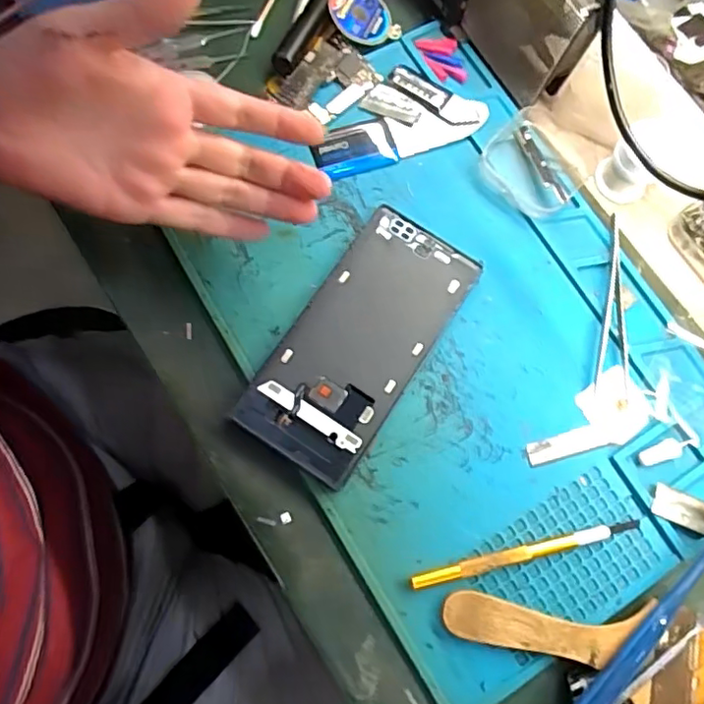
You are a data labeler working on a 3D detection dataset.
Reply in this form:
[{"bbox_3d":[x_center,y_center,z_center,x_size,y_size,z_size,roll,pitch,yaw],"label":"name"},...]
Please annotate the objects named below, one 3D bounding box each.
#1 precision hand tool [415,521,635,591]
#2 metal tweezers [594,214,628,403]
[{"bbox_3d":[0.098,0.112,0.336,0.134,0.011,0.008,-12,76,-8],"label":"precision hand tool"},{"bbox_3d":[0.166,-0.031,0.383,0.019,0.006,0.119,8,75,-2],"label":"metal tweezers"}]

